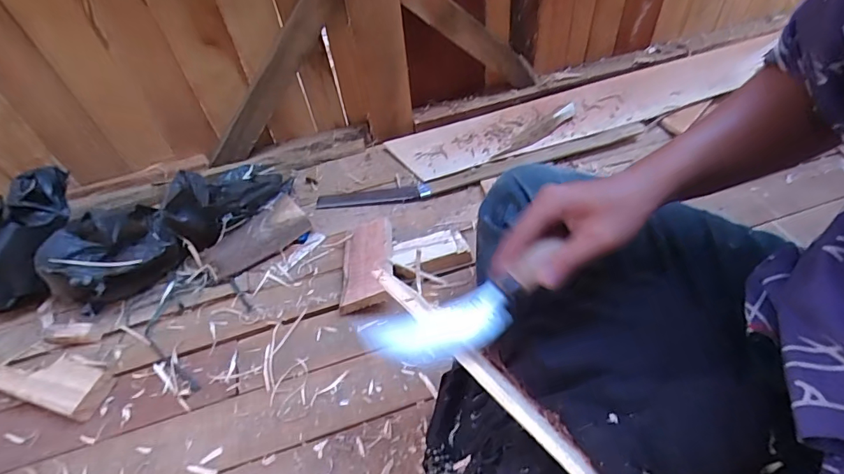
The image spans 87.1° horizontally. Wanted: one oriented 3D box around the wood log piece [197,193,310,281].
[{"bbox_3d":[-0.277,0.000,0.740,0.167,0.042,0.080,-32,52,-22],"label":"wood log piece"}]

